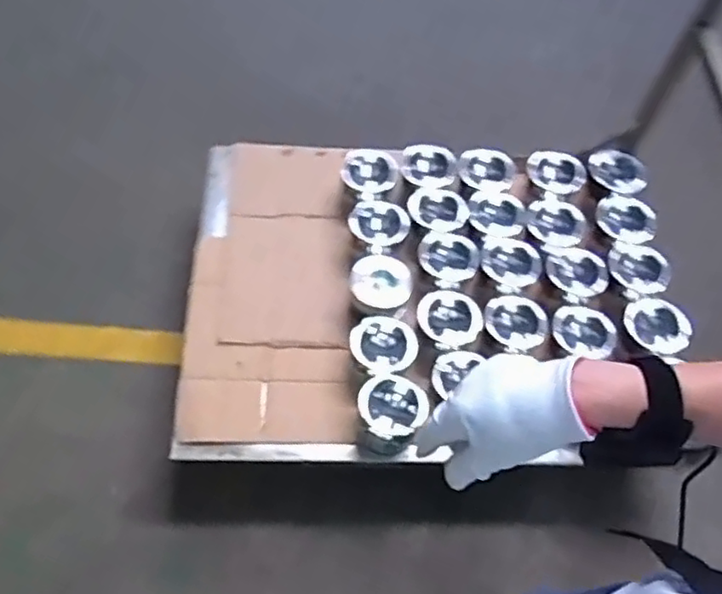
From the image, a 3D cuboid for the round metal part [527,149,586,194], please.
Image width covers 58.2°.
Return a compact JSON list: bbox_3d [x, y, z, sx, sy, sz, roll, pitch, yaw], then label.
[{"bbox_3d":[0.448,-0.282,1.471,0.118,0.045,0.121,1,62,-2],"label":"round metal part"}]

